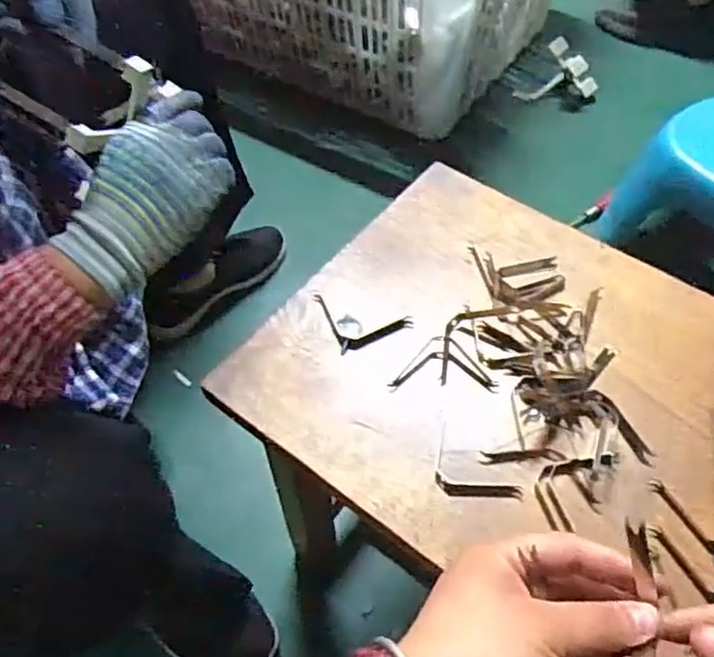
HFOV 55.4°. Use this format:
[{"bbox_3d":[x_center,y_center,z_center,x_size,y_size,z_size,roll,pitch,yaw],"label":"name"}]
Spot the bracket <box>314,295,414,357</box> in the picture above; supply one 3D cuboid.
[{"bbox_3d":[0.005,-0.014,0.520,0.059,0.006,0.056,-20,57,-12],"label":"bracket"}]

